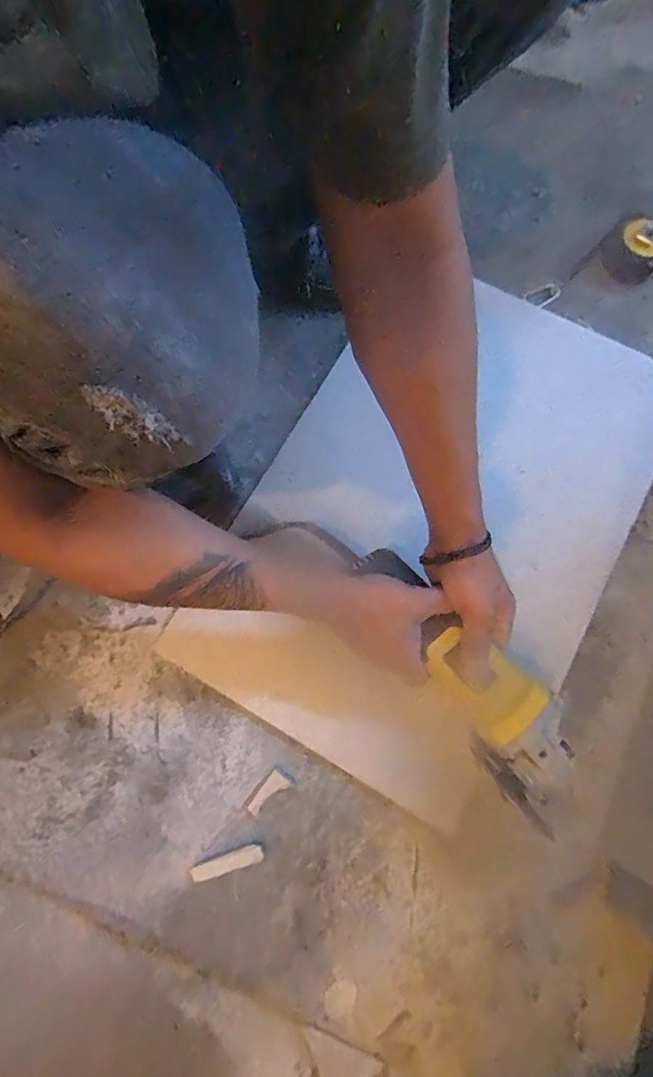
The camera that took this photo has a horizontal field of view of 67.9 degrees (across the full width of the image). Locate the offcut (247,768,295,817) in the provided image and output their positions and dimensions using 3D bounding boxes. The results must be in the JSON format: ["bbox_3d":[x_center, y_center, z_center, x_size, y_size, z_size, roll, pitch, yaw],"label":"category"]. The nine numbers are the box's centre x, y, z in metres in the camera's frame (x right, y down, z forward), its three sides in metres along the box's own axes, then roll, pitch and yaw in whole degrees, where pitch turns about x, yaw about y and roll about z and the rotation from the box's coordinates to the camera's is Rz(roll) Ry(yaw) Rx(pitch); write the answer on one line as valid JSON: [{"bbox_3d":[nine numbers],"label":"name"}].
[{"bbox_3d":[-0.059,0.259,0.491,0.023,0.004,0.049,40,80,11],"label":"offcut"}]

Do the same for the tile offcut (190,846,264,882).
[{"bbox_3d":[-0.097,0.319,0.474,0.070,0.004,0.014,-17,76,-3],"label":"tile offcut"}]

